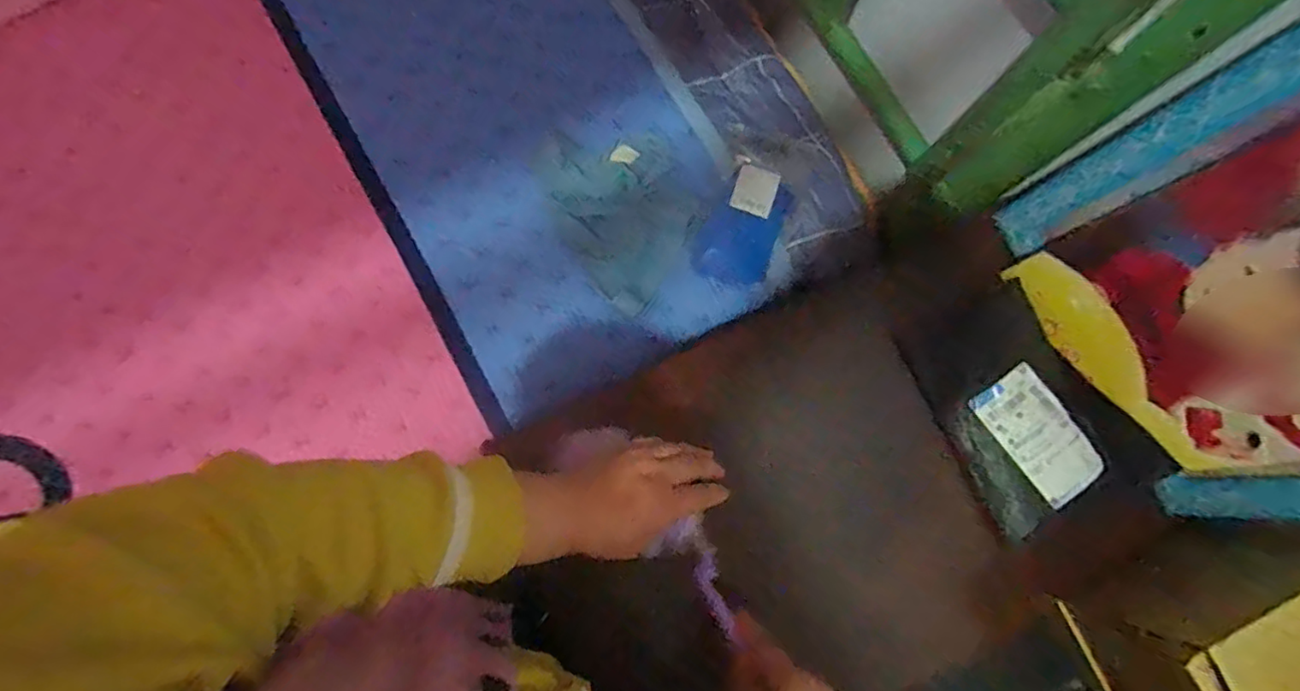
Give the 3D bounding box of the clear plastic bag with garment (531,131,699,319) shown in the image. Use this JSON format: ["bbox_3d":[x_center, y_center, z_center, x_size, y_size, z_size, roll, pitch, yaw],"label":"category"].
[{"bbox_3d":[-0.039,-0.191,0.852,0.177,0.035,0.276,-23,81,-6],"label":"clear plastic bag with garment"}]

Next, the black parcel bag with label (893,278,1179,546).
[{"bbox_3d":[0.390,0.070,0.627,0.146,0.060,0.255,-26,82,-6],"label":"black parcel bag with label"}]

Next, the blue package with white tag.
[{"bbox_3d":[0.128,-0.168,0.817,0.101,0.026,0.163,21,80,2],"label":"blue package with white tag"}]

